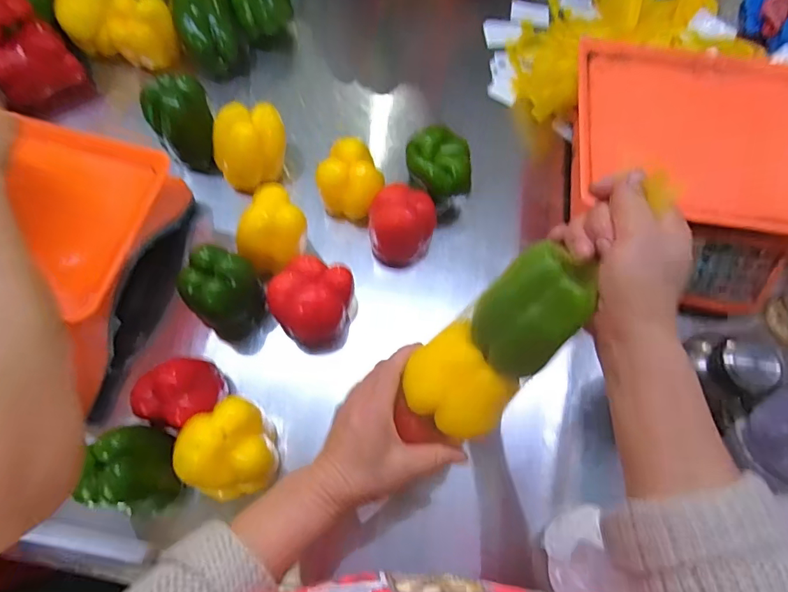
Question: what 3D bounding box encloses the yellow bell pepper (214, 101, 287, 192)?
[{"bbox_3d":[-0.183,-0.190,0.588,0.071,0.090,0.093,23,70,6],"label":"yellow bell pepper"}]

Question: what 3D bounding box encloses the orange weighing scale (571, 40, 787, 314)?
[{"bbox_3d":[0.360,-0.142,0.566,0.315,0.105,0.291,11,69,2],"label":"orange weighing scale"}]

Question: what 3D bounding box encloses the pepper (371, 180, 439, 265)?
[{"bbox_3d":[0.008,-0.083,0.549,0.077,0.074,0.069,11,69,2],"label":"pepper"}]

